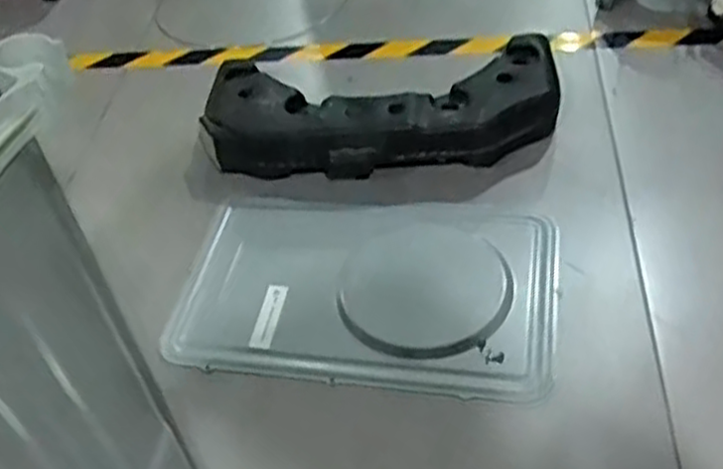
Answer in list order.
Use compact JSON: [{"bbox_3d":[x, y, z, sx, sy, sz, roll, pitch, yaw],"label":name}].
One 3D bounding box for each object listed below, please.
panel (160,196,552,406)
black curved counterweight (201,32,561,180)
[{"bbox_3d":[0.008,0.057,0.979,0.449,0.044,0.284,3,47,11],"label":"panel"},{"bbox_3d":[0.029,-0.189,1.161,0.515,0.078,0.218,-6,45,3],"label":"black curved counterweight"}]

